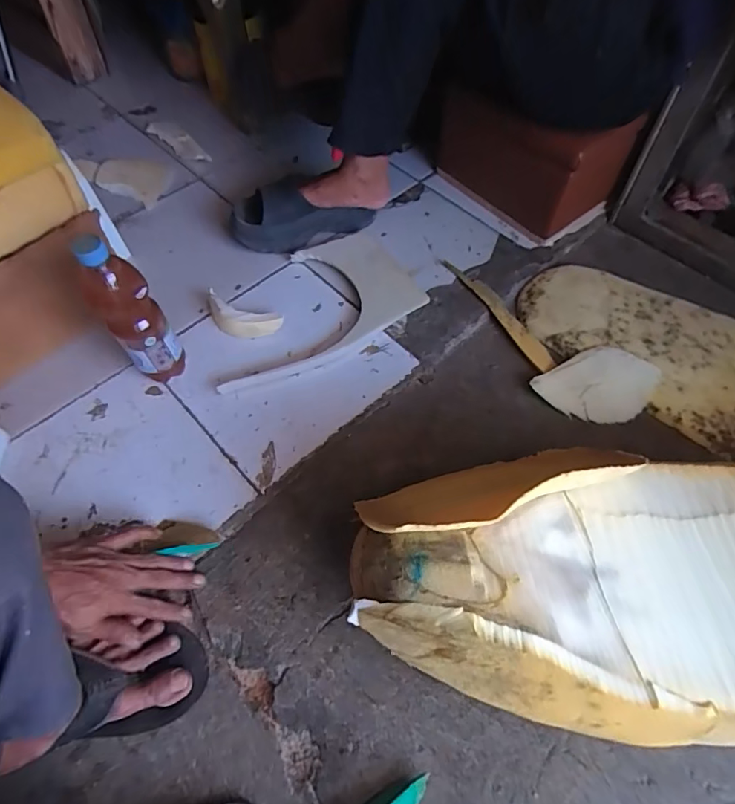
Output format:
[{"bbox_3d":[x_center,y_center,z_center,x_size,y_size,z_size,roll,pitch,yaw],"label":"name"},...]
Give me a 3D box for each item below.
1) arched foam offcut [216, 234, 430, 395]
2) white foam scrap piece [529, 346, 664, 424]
[{"bbox_3d":[-0.089,-0.149,0.778,0.345,0.027,0.206,-27,62,-14],"label":"arched foam offcut"},{"bbox_3d":[0.335,-0.020,0.719,0.164,0.021,0.113,-25,62,-13],"label":"white foam scrap piece"}]

